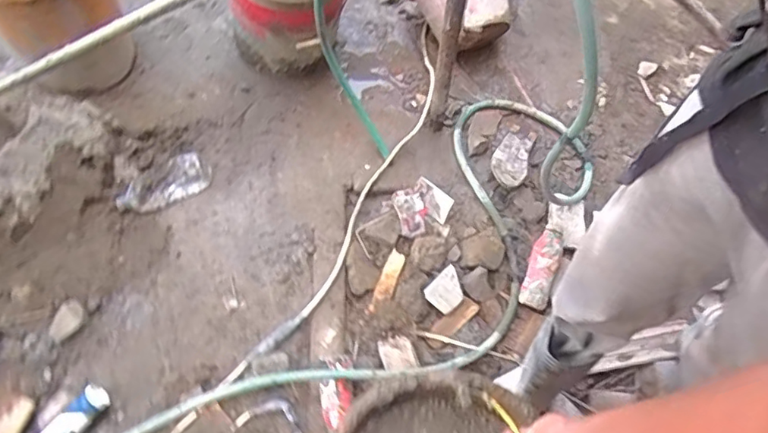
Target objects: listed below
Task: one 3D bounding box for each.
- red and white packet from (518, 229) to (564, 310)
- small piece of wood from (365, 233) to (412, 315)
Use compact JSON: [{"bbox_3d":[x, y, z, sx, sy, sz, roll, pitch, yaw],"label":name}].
[{"bbox_3d":[0.352,0.114,1.250,0.065,0.050,0.173,19,63,7],"label":"red and white packet"},{"bbox_3d":[0.014,0.132,1.260,0.041,0.008,0.195,22,63,8],"label":"small piece of wood"}]

